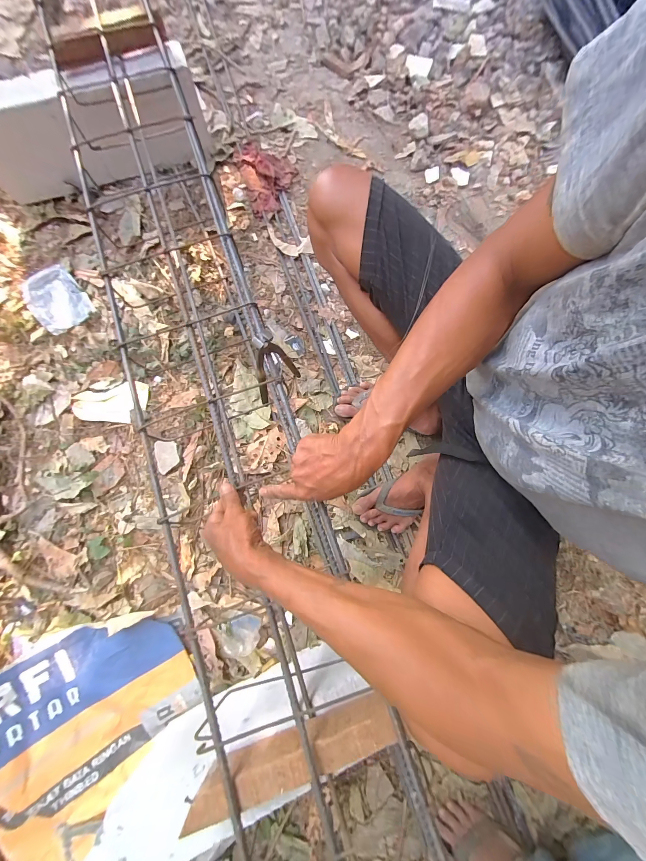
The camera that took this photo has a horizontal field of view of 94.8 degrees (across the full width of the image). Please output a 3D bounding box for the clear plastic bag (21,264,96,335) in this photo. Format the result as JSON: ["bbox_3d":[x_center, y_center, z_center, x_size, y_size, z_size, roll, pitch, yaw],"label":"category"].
[{"bbox_3d":[-0.713,-0.350,0.794,0.136,0.017,0.199,-42,82,-9],"label":"clear plastic bag"}]

